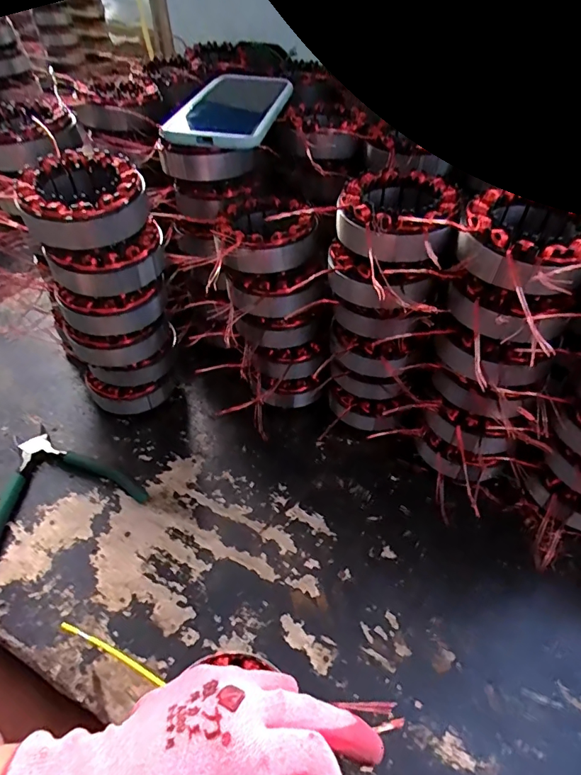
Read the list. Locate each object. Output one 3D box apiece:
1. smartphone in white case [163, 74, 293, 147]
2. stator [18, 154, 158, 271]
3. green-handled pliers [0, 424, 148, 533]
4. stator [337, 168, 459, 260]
[{"bbox_3d":[-0.053,-0.257,0.409,0.086,0.014,0.160,7,49,7],"label":"smartphone in white case"},{"bbox_3d":[-0.153,-0.132,0.333,0.090,0.052,0.083,-19,51,-15],"label":"stator"},{"bbox_3d":[-0.221,0.086,0.405,0.134,0.011,0.127,-28,54,-21],"label":"green-handled pliers"},{"bbox_3d":[0.075,-0.122,0.321,0.078,0.034,0.096,3,49,4],"label":"stator"}]

